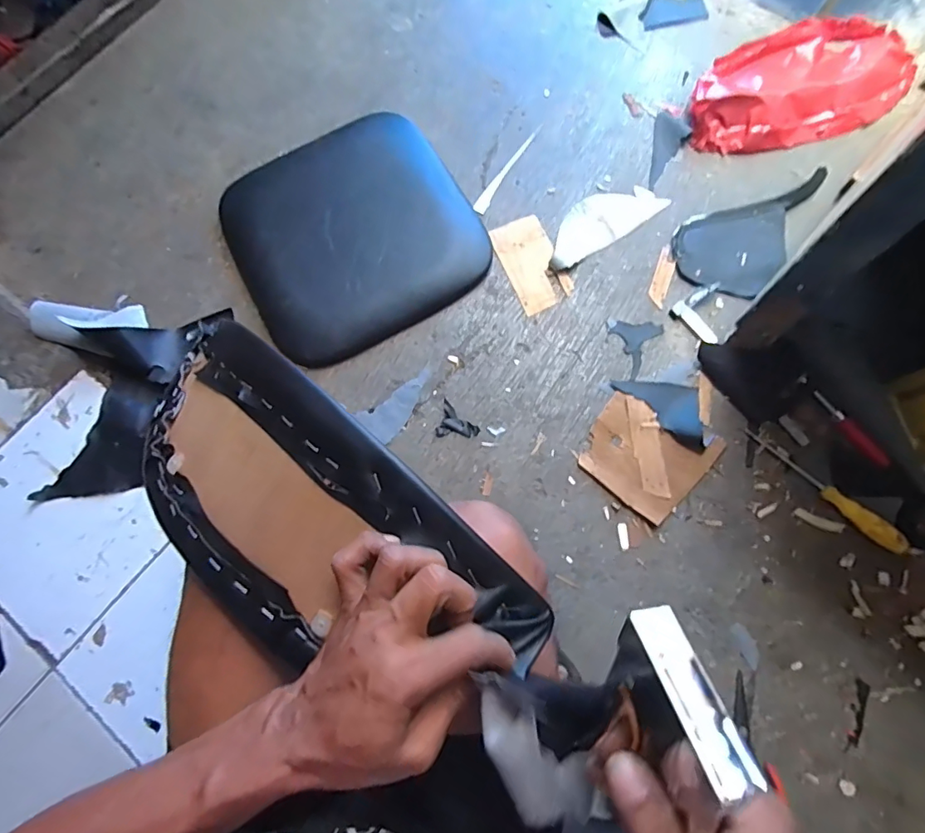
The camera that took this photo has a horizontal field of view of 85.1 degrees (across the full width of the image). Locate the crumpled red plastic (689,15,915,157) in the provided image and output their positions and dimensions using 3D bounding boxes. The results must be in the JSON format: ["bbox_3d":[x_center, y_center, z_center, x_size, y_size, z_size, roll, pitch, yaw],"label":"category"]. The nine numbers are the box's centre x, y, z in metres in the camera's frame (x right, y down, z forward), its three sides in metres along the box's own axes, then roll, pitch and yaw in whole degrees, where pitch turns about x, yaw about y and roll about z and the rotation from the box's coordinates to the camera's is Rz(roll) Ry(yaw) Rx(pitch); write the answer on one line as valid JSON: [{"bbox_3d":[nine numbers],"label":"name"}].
[{"bbox_3d":[0.539,-0.535,0.812,0.370,0.056,0.198,-22,75,-4],"label":"crumpled red plastic"}]

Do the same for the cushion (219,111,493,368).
[{"bbox_3d":[-0.176,-0.295,0.786,0.360,0.045,0.367,-30,76,-6],"label":"cushion"}]

